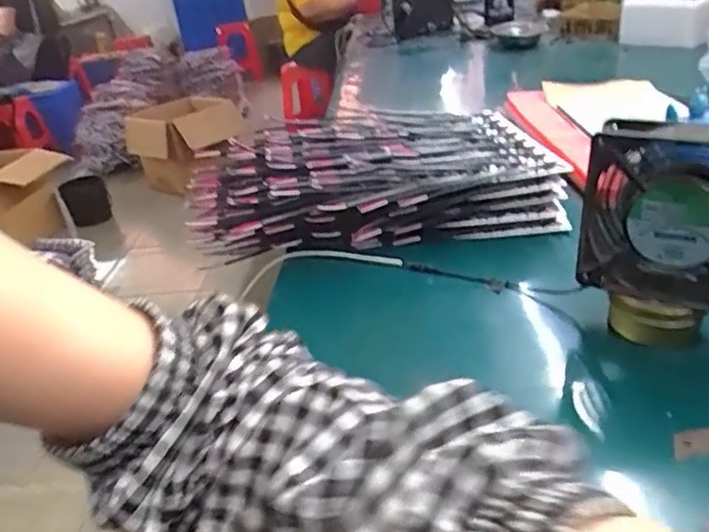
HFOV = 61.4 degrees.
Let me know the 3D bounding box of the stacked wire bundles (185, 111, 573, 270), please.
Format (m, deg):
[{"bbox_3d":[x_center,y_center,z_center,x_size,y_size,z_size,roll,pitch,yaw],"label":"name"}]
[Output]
[{"bbox_3d":[0.017,-0.096,0.660,0.367,0.088,0.198,-7,28,-1],"label":"stacked wire bundles"}]

